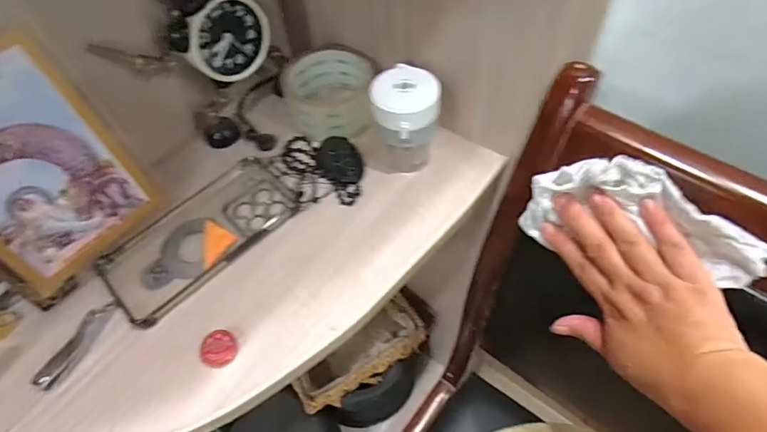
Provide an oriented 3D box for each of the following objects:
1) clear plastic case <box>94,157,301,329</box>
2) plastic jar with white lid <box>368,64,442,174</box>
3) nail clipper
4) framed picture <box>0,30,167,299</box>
[{"bbox_3d":[-0.157,0.017,0.422,0.081,0.016,0.166,38,65,24],"label":"clear plastic case"},{"bbox_3d":[0.019,-0.082,0.425,0.057,0.086,0.059,-1,55,2],"label":"plastic jar with white lid"},{"bbox_3d":[-0.235,0.096,0.367,0.018,0.013,0.072,16,58,13],"label":"nail clipper"},{"bbox_3d":[-0.260,-0.033,0.358,0.023,0.163,0.117,19,56,39],"label":"framed picture"}]

